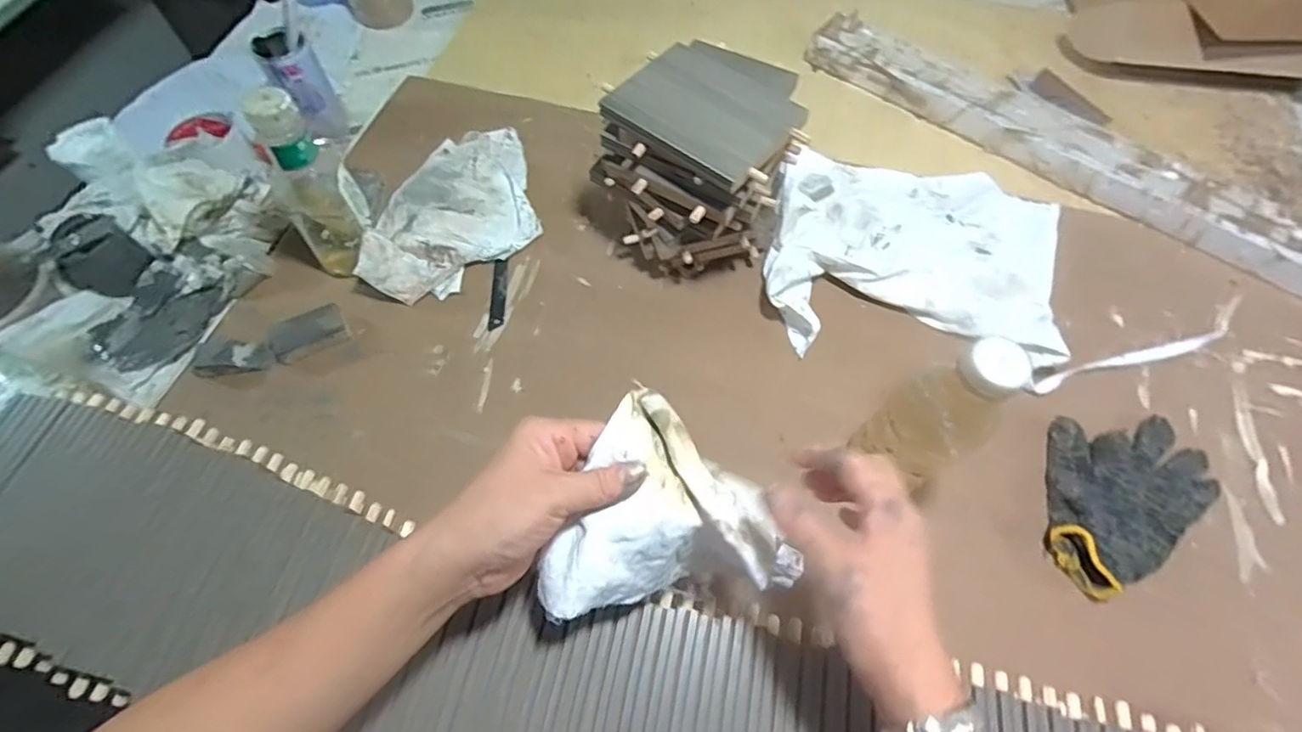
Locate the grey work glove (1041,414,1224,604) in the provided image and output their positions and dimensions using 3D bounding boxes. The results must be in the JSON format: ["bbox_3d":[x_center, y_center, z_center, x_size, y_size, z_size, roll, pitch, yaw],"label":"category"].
[{"bbox_3d":[0.420,0.107,0.543,0.189,0.024,0.128,-36,68,-17],"label":"grey work glove"}]

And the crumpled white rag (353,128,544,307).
[{"bbox_3d":[-0.208,-0.189,0.692,0.159,0.053,0.271,8,62,4],"label":"crumpled white rag"}]

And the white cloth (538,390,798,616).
[{"bbox_3d":[0.017,0.107,0.357,0.131,0.074,0.128,25,65,13],"label":"white cloth"}]

